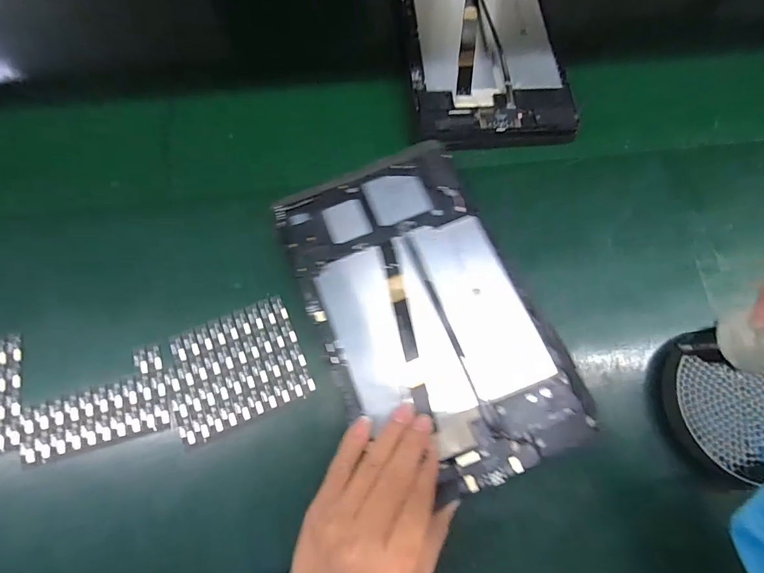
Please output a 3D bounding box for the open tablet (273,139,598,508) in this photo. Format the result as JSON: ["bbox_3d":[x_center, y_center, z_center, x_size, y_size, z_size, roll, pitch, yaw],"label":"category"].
[{"bbox_3d":[0.030,0.014,0.303,0.149,0.013,0.246,-23,74,-8],"label":"open tablet"}]

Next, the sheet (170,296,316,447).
[{"bbox_3d":[-0.110,0.061,0.315,0.097,0.005,0.081,-22,73,-11],"label":"sheet"}]

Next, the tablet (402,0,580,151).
[{"bbox_3d":[0.100,-0.246,0.413,0.147,0.016,0.262,-4,71,-3],"label":"tablet"}]

